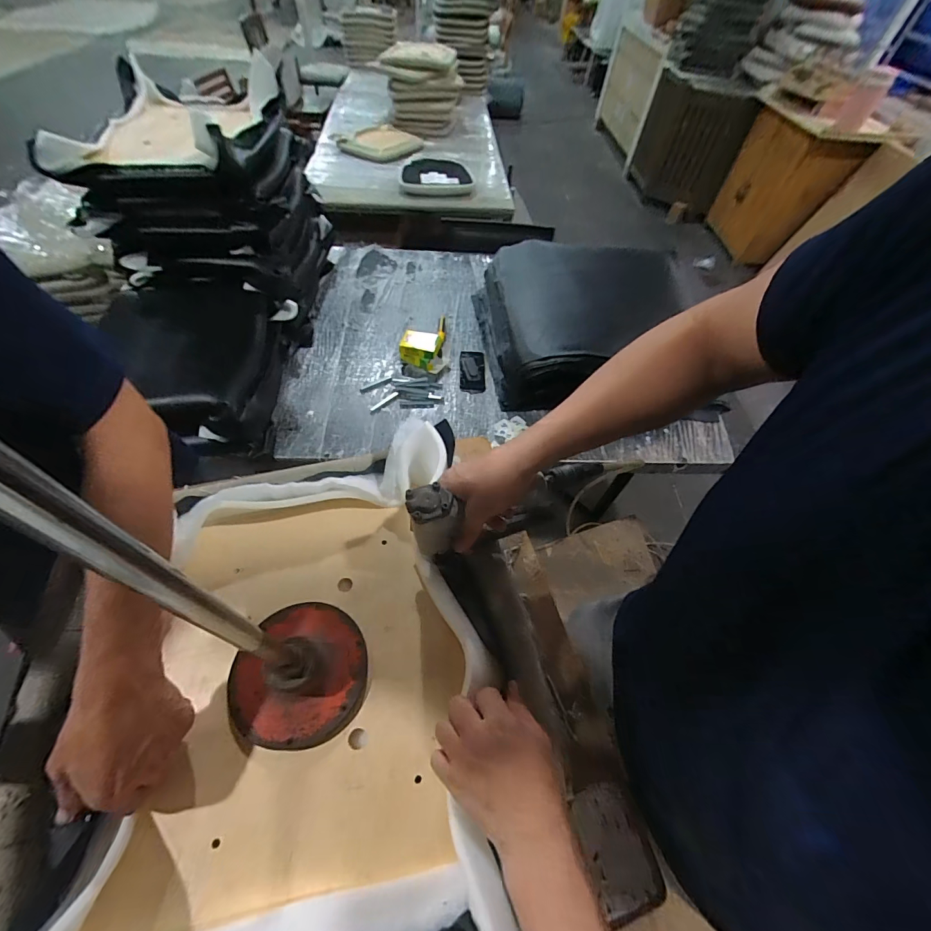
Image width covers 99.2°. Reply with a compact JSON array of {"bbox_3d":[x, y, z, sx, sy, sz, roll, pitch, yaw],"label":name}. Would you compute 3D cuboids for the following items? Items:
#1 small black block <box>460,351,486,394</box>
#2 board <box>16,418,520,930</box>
[{"bbox_3d":[0.022,-0.310,1.262,0.080,0.020,0.192,2,55,-4],"label":"small black block"},{"bbox_3d":[-0.159,0.218,0.417,0.387,0.123,0.568,0,55,-5],"label":"board"}]

